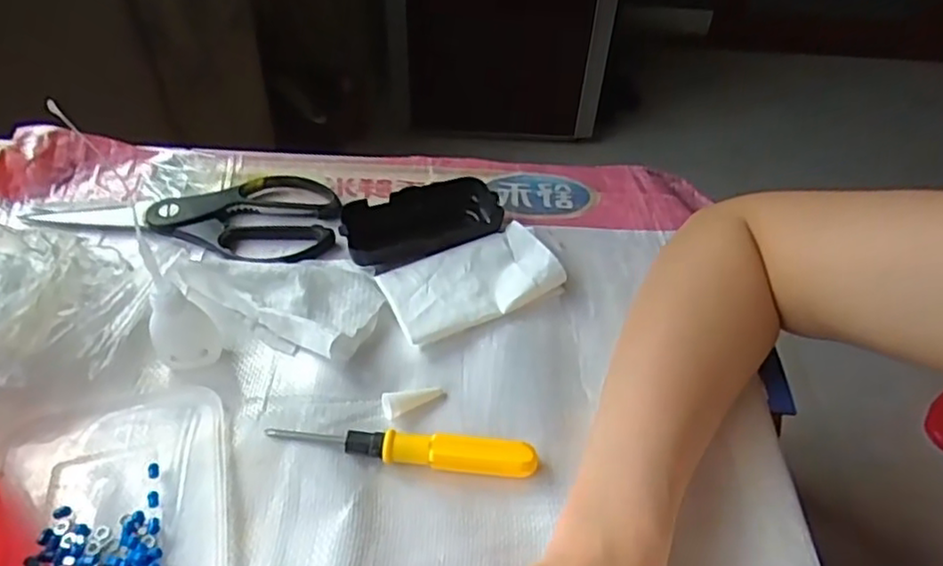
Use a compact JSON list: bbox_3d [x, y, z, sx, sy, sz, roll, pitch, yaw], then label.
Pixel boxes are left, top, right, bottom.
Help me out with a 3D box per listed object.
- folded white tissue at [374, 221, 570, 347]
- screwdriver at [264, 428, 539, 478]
[{"bbox_3d":[0.001,-0.001,0.439,0.113,0.020,0.060,-21,50,-21],"label":"folded white tissue"},{"bbox_3d":[-0.037,0.087,0.359,0.141,0.018,0.016,8,46,5],"label":"screwdriver"}]

